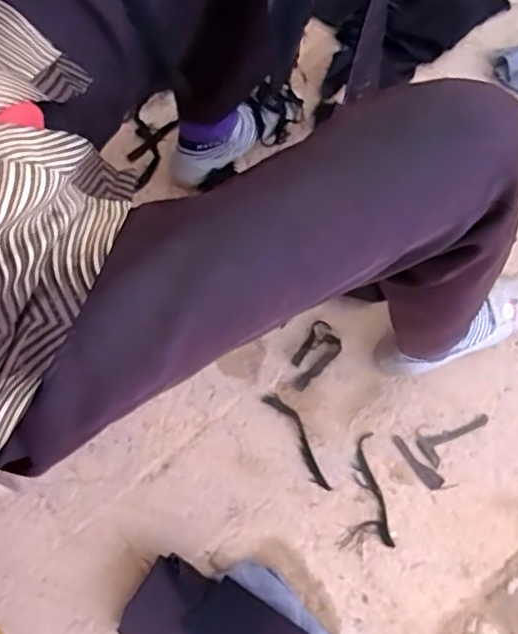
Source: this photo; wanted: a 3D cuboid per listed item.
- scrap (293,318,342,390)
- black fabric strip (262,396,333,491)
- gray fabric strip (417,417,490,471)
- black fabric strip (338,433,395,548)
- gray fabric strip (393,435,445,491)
[{"bbox_3d":[0.075,0.055,0.819,0.048,0.010,0.097,29,71,10],"label":"scrap"},{"bbox_3d":[0.053,0.157,0.781,0.030,0.005,0.139,-29,72,-11],"label":"black fabric strip"},{"bbox_3d":[0.248,0.149,0.781,0.097,0.004,0.038,-33,73,-12],"label":"gray fabric strip"},{"bbox_3d":[0.131,0.213,0.757,0.061,0.010,0.133,0,69,0],"label":"black fabric strip"},{"bbox_3d":[0.198,0.184,0.768,0.080,0.004,0.020,43,74,15],"label":"gray fabric strip"}]

